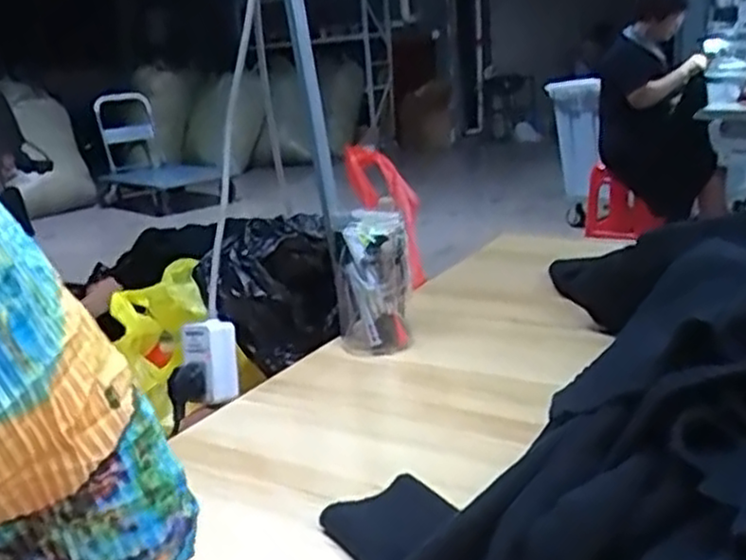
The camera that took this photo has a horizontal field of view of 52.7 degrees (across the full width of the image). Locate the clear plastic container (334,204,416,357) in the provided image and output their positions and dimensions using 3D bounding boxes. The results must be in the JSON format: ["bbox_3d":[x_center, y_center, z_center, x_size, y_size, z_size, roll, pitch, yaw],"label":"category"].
[{"bbox_3d":[0.004,0.004,0.857,0.088,0.152,0.070,-6,16,-5],"label":"clear plastic container"}]

